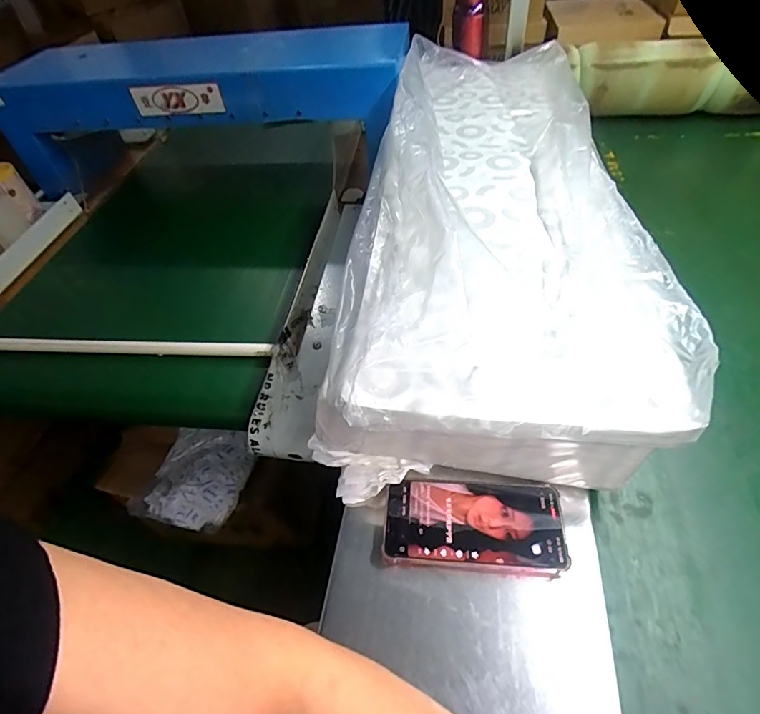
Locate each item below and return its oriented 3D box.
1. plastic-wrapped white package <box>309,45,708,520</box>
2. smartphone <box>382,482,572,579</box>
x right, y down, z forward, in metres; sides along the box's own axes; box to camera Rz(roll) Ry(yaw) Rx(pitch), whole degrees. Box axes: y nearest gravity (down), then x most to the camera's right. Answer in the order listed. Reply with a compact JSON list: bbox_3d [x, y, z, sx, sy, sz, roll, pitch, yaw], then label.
[{"bbox_3d":[0.144,-0.238,0.651,0.325,0.161,0.880,4,49,7],"label":"plastic-wrapped white package"},{"bbox_3d":[0.086,0.156,0.412,0.162,0.013,0.081,2,49,6],"label":"smartphone"}]

